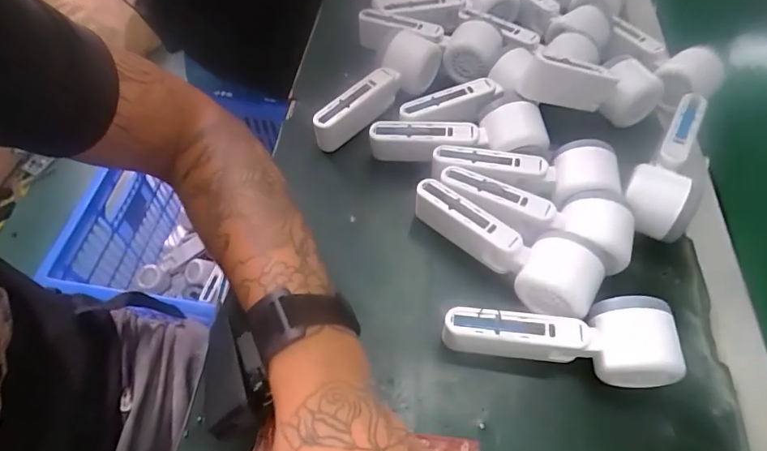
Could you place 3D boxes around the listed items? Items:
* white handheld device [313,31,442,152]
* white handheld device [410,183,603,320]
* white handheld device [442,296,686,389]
[{"bbox_3d":[-0.003,-0.139,0.469,0.062,0.051,0.155,32,61,16],"label":"white handheld device"},{"bbox_3d":[0.099,0.013,0.384,0.164,0.057,0.055,38,64,19],"label":"white handheld device"},{"bbox_3d":[0.128,0.079,0.344,0.162,0.057,0.053,10,58,4],"label":"white handheld device"}]

